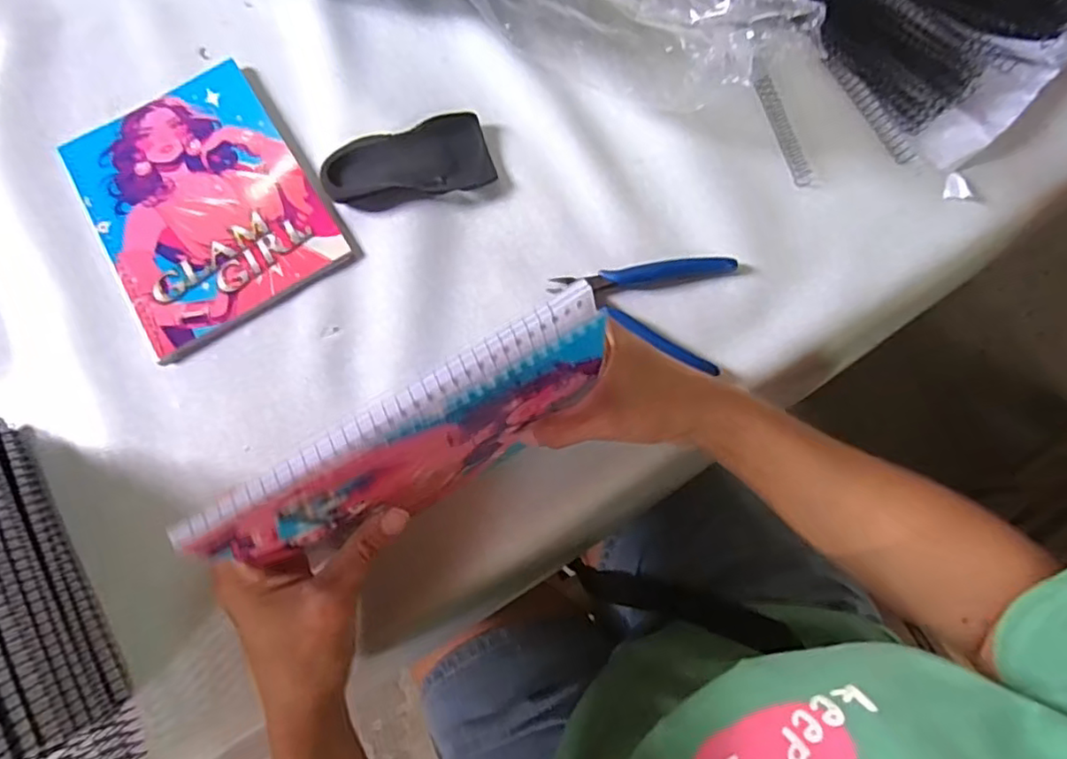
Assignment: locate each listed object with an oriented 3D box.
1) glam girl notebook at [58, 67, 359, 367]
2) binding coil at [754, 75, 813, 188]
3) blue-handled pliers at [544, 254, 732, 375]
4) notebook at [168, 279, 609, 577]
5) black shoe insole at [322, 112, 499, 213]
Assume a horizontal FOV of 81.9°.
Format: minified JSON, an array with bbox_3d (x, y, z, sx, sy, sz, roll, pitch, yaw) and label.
[{"bbox_3d":[-0.240,-0.131,0.446,0.146,0.004,0.199,-31,77,-8],"label":"glam girl notebook"},{"bbox_3d":[0.185,-0.183,0.452,0.015,0.006,0.090,-17,76,-3],"label":"binding coil"},{"bbox_3d":[0.073,-0.059,0.416,0.118,0.017,0.083,17,76,5],"label":"blue-handled pliers"},{"bbox_3d":[-0.051,0.037,0.310,0.194,0.125,0.018,-30,69,-6],"label":"notebook"},{"bbox_3d":[-0.091,-0.157,0.447,0.117,0.016,0.058,-18,76,-4],"label":"black shoe insole"}]

